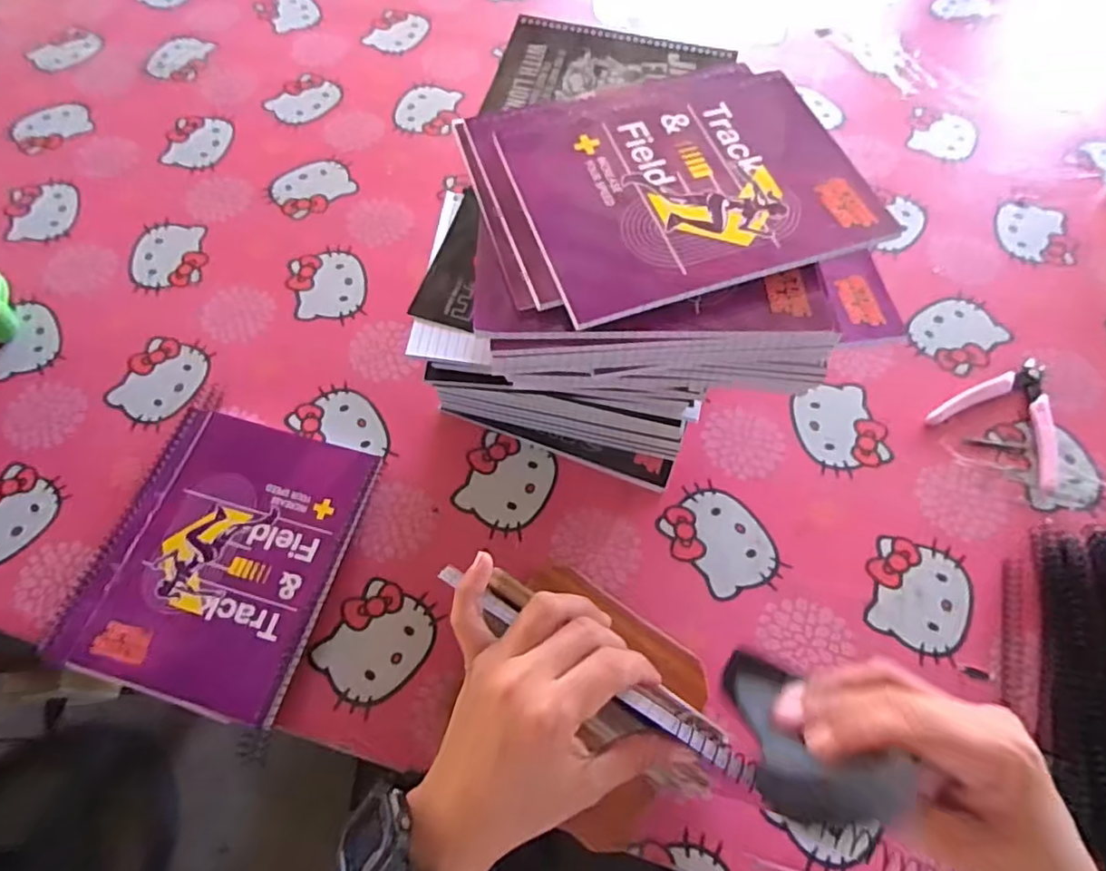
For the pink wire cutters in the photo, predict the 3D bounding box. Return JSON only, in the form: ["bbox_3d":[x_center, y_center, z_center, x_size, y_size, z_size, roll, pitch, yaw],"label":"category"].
[{"bbox_3d":[0.385,-0.019,0.510,0.098,0.009,0.107,41,72,17],"label":"pink wire cutters"}]

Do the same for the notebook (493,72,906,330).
[{"bbox_3d":[0.081,-0.150,0.364,0.195,0.007,0.152,-17,66,-7],"label":"notebook"}]

